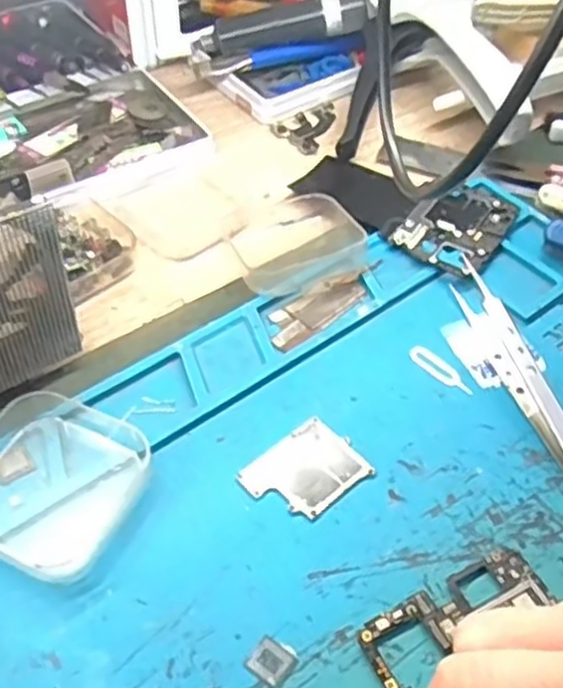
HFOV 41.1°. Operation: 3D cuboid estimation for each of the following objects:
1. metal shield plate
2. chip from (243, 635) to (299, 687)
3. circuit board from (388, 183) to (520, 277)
[{"bbox_3d":[0.010,0.049,0.296,0.044,0.004,0.034,-33,58,-27],"label":"metal shield plate"},{"bbox_3d":[-0.003,0.105,0.248,0.014,0.004,0.013,30,54,21],"label":"chip"},{"bbox_3d":[0.094,-0.063,0.396,0.048,0.005,0.070,34,56,23],"label":"circuit board"}]

